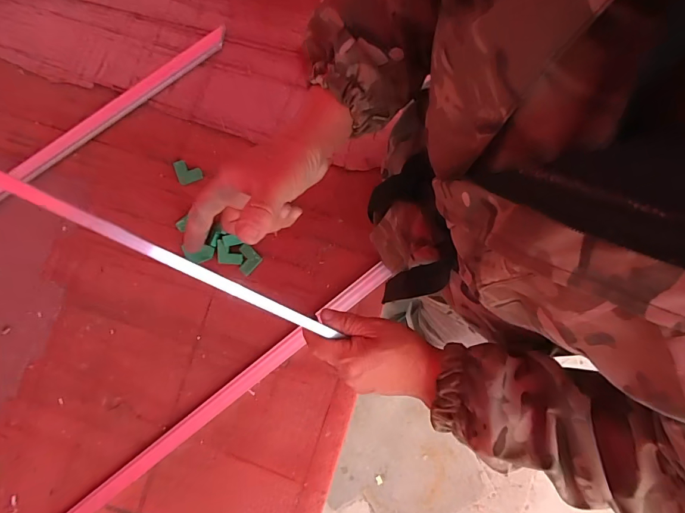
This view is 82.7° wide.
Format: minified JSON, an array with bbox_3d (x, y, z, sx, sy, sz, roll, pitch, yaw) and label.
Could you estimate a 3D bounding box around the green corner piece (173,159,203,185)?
[{"bbox_3d":[-0.264,-0.147,0.662,0.038,0.006,0.042,-24,75,-3],"label":"green corner piece"}]

